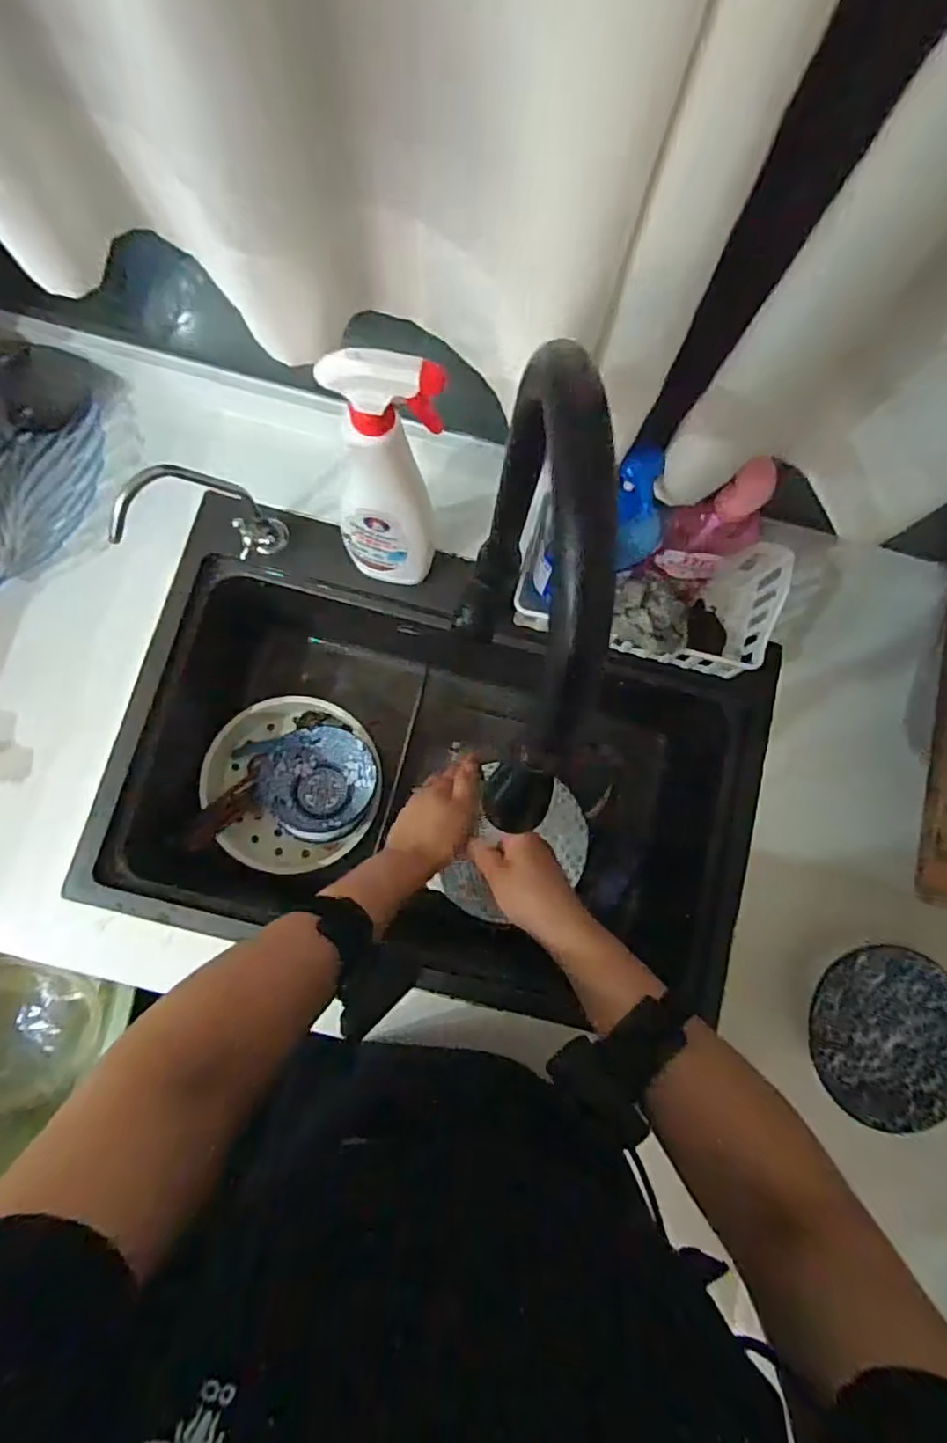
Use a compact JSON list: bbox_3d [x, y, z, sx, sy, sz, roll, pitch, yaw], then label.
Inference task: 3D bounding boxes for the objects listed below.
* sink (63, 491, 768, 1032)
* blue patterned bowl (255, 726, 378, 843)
[{"bbox_3d":[-0.034,0.052,0.743,0.677,0.213,0.433,13,81,-1],"label":"sink"},{"bbox_3d":[-0.179,0.072,0.702,0.127,0.039,0.127,0,82,-3],"label":"blue patterned bowl"}]

